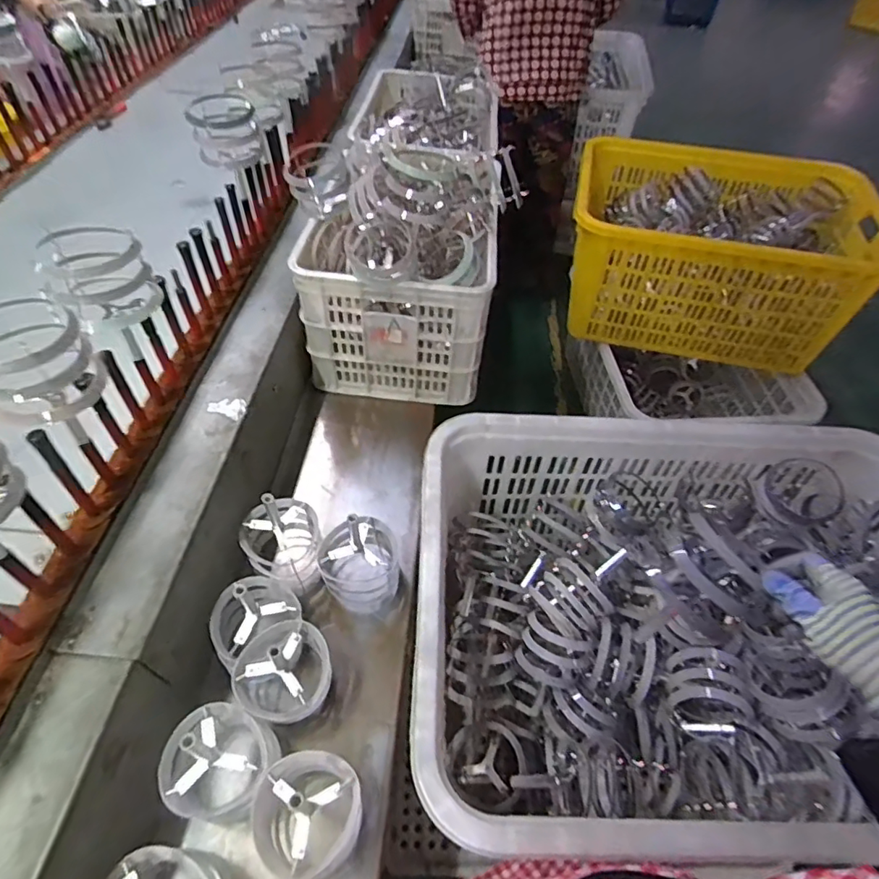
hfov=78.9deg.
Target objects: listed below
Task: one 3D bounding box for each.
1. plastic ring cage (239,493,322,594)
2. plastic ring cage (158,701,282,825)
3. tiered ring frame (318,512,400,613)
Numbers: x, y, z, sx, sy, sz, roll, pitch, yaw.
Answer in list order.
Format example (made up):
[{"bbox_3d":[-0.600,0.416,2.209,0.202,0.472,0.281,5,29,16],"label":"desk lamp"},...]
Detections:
[{"bbox_3d":[-0.235,0.143,0.796,0.110,0.173,0.108,1,52,-1],"label":"plastic ring cage"},{"bbox_3d":[-0.251,0.370,0.613,0.101,0.180,0.111,1,52,-1],"label":"plastic ring cage"},{"bbox_3d":[-0.116,0.175,0.791,0.115,0.160,0.105,-20,56,-17],"label":"tiered ring frame"}]

